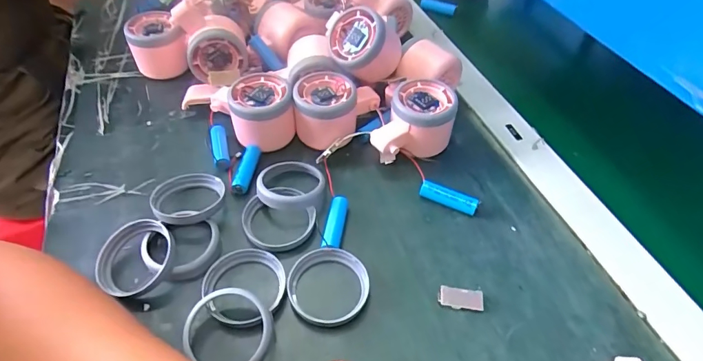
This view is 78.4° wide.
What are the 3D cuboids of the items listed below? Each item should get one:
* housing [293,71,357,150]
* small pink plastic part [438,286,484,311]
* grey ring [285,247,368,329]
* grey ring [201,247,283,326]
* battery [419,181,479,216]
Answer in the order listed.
[{"bbox_3d":[-0.024,-0.059,0.400,0.056,0.052,0.062,-7,49,-5],"label":"housing"},{"bbox_3d":[0.079,0.086,0.314,0.032,0.004,0.015,8,49,8],"label":"small pink plastic part"},{"bbox_3d":[-0.017,0.078,0.316,0.058,0.011,0.058,0,49,0],"label":"grey ring"},{"bbox_3d":[-0.077,0.076,0.312,0.057,0.016,0.057,0,49,0],"label":"grey ring"},{"bbox_3d":[0.083,0.015,0.367,0.048,0.015,0.011,22,52,19],"label":"battery"}]

